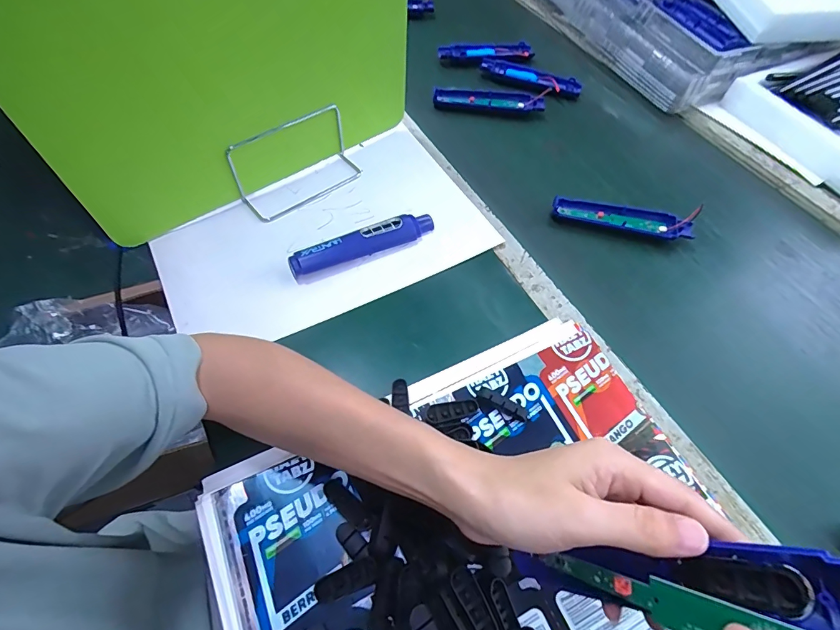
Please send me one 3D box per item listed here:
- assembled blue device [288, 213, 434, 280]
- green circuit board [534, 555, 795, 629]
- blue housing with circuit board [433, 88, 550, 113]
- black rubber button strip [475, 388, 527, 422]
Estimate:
[{"bbox_3d":[-0.064,-0.084,0.483,0.172,0.029,0.035,-21,65,-15],"label":"assembled blue device"},{"bbox_3d":[0.109,0.134,0.197,0.006,0.133,0.017,13,72,-24],"label":"green circuit board"},{"bbox_3d":[0.111,-0.342,0.664,0.176,0.024,0.038,4,56,0],"label":"blue housing with circuit board"},{"bbox_3d":[0.074,0.082,0.381,0.049,0.017,0.010,27,63,10],"label":"black rubber button strip"}]

